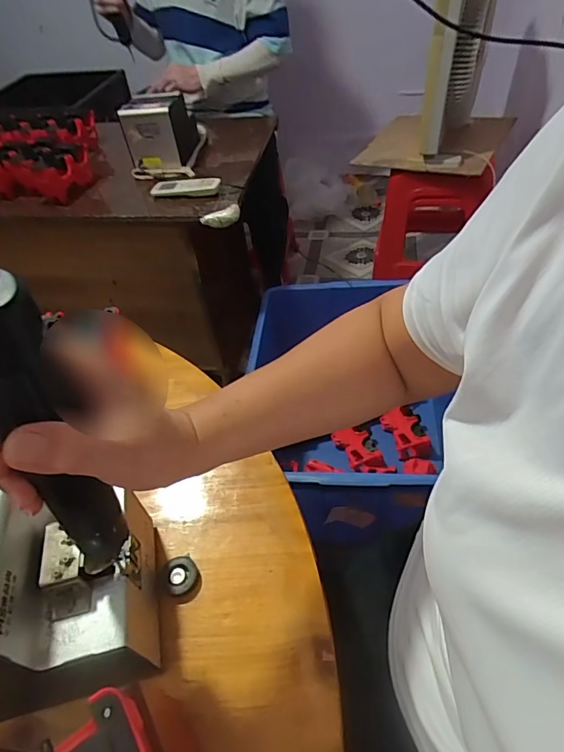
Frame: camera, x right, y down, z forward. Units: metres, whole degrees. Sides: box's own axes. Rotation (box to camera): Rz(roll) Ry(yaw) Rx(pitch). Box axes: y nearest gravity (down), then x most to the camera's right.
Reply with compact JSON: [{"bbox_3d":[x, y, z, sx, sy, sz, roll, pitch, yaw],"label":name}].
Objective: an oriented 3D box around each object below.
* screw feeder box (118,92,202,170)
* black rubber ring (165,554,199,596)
[{"bbox_3d":[-0.292,-0.578,1.090,0.135,0.160,0.122,0,49,7],"label":"screw feeder box"},{"bbox_3d":[-0.084,0.167,0.385,0.028,0.006,0.030,-3,48,4],"label":"black rubber ring"}]

